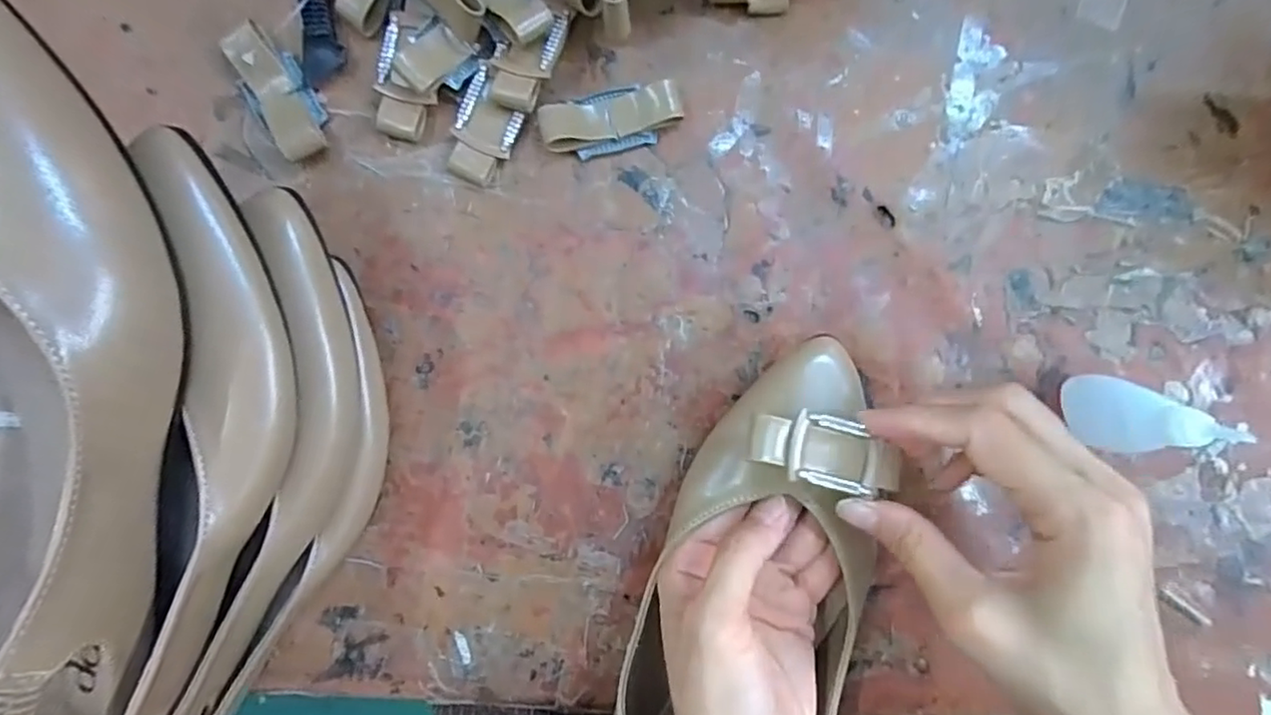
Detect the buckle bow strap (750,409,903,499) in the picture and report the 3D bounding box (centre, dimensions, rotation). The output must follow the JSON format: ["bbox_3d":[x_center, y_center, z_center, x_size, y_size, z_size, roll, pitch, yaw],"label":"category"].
[{"bbox_3d":[0.077,0.036,0.236,0.063,0.011,0.026,15,90,-11],"label":"buckle bow strap"}]

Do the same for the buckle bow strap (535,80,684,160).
[{"bbox_3d":[-0.010,-0.110,0.282,0.065,0.014,0.027,-15,91,-1],"label":"buckle bow strap"}]

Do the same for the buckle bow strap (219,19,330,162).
[{"bbox_3d":[-0.162,-0.118,0.279,0.027,0.017,0.061,-34,91,-1],"label":"buckle bow strap"}]

